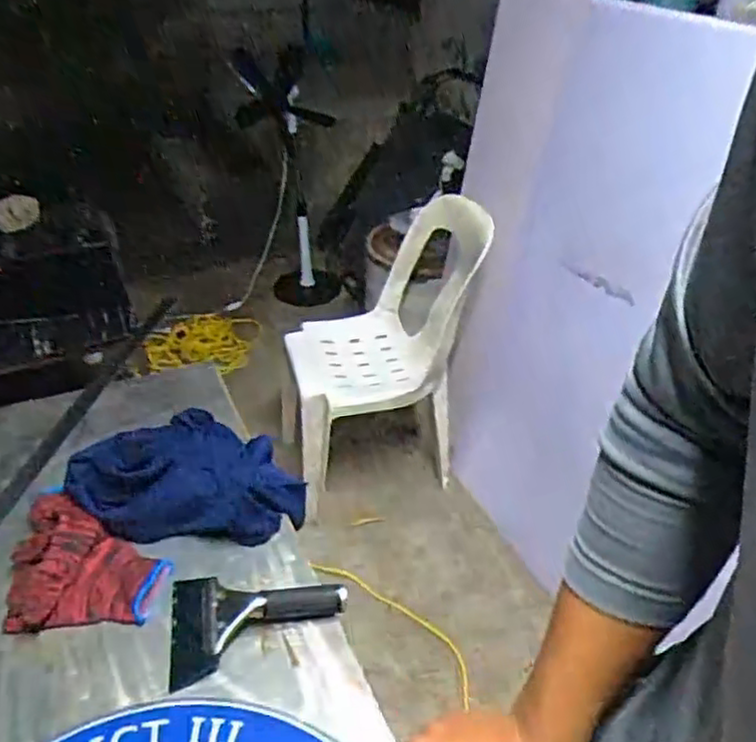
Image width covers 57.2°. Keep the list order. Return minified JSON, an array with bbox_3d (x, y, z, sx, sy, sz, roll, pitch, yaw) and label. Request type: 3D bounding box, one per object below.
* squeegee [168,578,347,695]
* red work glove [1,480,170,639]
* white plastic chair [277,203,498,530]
[{"bbox_3d":[-0.122,0.246,0.708,0.172,0.046,0.108,-5,36,-11],"label":"squeegee"},{"bbox_3d":[-0.311,0.198,0.748,0.157,0.058,0.157,1,36,-4],"label":"red work glove"},{"bbox_3d":[-0.016,-0.068,1.825,0.443,0.746,0.438,-4,36,-10],"label":"white plastic chair"}]

